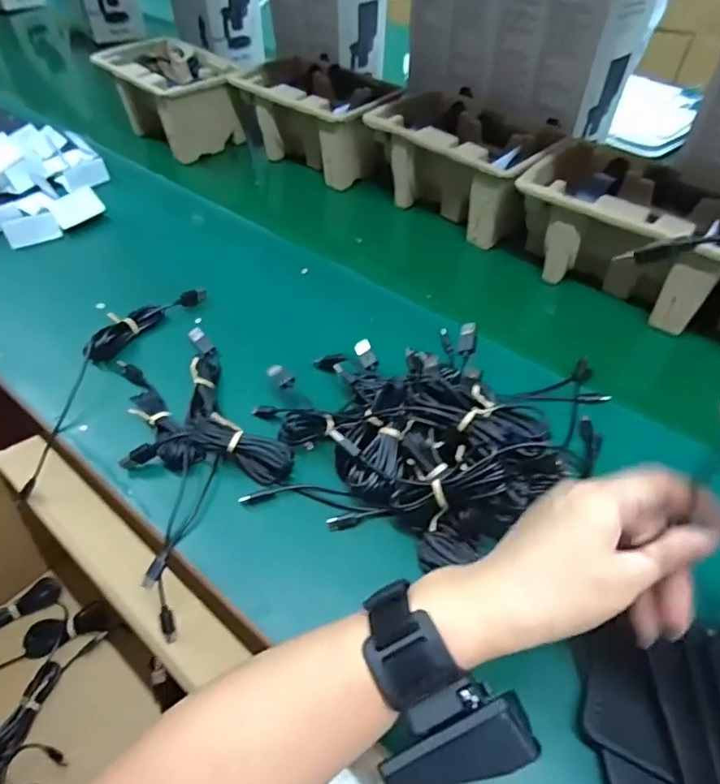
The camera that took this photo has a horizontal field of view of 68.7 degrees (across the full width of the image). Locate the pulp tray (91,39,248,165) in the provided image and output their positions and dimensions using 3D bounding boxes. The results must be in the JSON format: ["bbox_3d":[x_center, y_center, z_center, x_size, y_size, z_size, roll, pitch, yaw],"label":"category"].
[{"bbox_3d":[-0.297,-0.477,0.850,0.150,0.110,0.228,-33,56,-24],"label":"pulp tray"}]

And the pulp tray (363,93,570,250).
[{"bbox_3d":[0.123,-0.296,0.686,0.133,0.105,0.247,-37,57,-26],"label":"pulp tray"}]

